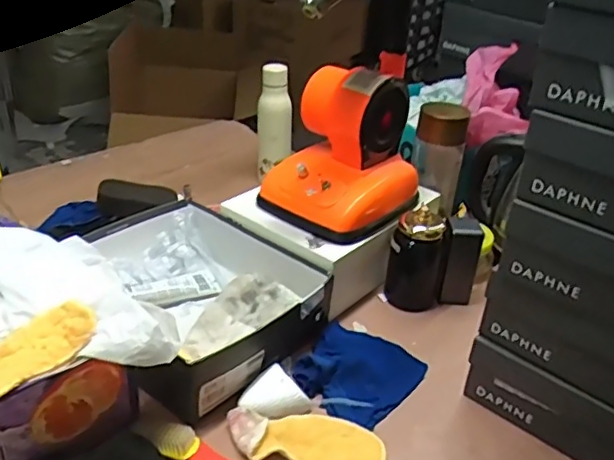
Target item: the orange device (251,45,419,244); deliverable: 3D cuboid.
[{"bbox_3d":[0.051,-0.121,0.907,0.184,0.191,0.184,22,35,26],"label":"orange device"}]

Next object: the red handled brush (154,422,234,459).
[{"bbox_3d":[-0.105,0.245,0.674,0.120,0.021,0.038,26,34,5],"label":"red handled brush"}]

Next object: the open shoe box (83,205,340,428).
[{"bbox_3d":[-0.171,0.082,0.852,0.333,0.097,0.273,26,37,31],"label":"open shoe box"}]

